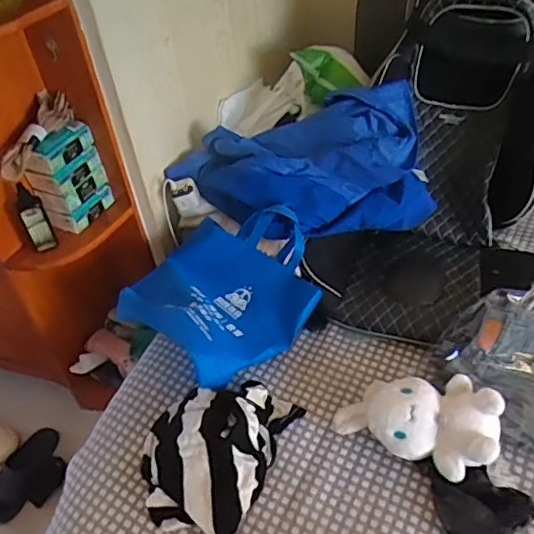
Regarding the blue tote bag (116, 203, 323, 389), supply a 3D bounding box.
[{"bbox_3d":[-0.107,0.052,1.360,0.396,0.171,0.448,22,50,29],"label":"blue tote bag"}]

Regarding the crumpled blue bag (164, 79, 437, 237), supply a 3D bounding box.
[{"bbox_3d":[0.112,-0.273,1.575,0.714,0.206,0.464,-16,43,-9],"label":"crumpled blue bag"}]

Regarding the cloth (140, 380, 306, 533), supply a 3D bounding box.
[{"bbox_3d":[-0.117,0.349,1.117,0.264,0.094,0.331,15,47,23],"label":"cloth"}]

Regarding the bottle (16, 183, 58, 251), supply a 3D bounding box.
[{"bbox_3d":[-0.555,-0.116,1.334,0.060,0.172,0.065,-25,45,-18],"label":"bottle"}]

